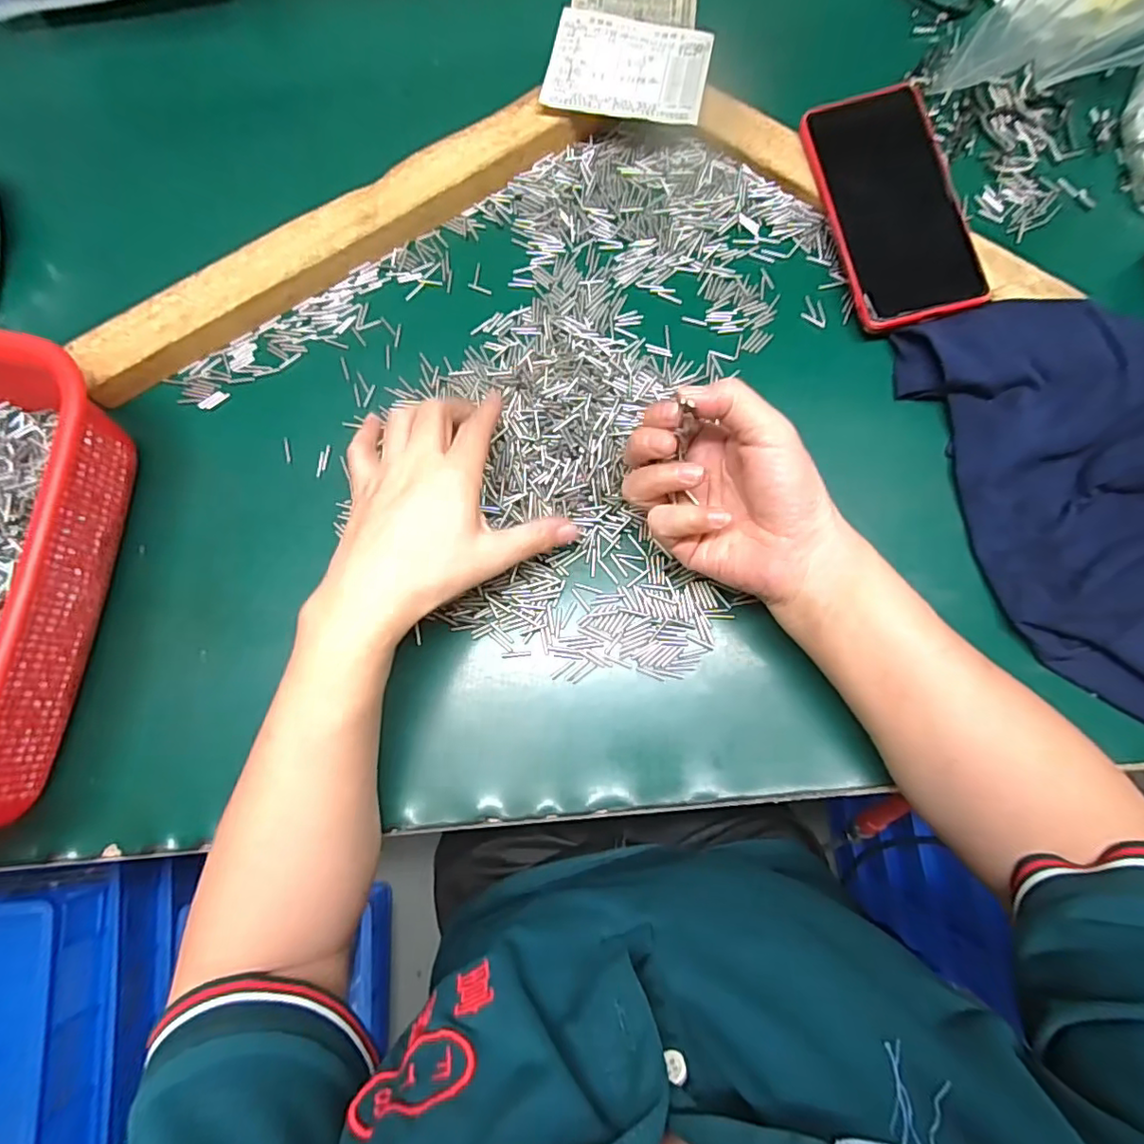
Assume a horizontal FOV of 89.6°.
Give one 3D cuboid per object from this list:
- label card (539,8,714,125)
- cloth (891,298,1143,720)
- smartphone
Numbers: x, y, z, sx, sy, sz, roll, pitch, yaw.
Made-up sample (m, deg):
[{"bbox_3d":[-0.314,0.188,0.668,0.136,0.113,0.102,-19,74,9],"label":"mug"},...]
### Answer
[{"bbox_3d":[0.040,-0.358,0.407,0.109,0.009,0.086,12,77,2],"label":"label card"},{"bbox_3d":[0.326,-0.038,0.330,0.188,0.043,0.295,-21,79,-2],"label":"cloth"},{"bbox_3d":[0.210,-0.241,0.377,0.079,0.016,0.168,-13,77,3],"label":"smartphone"}]

